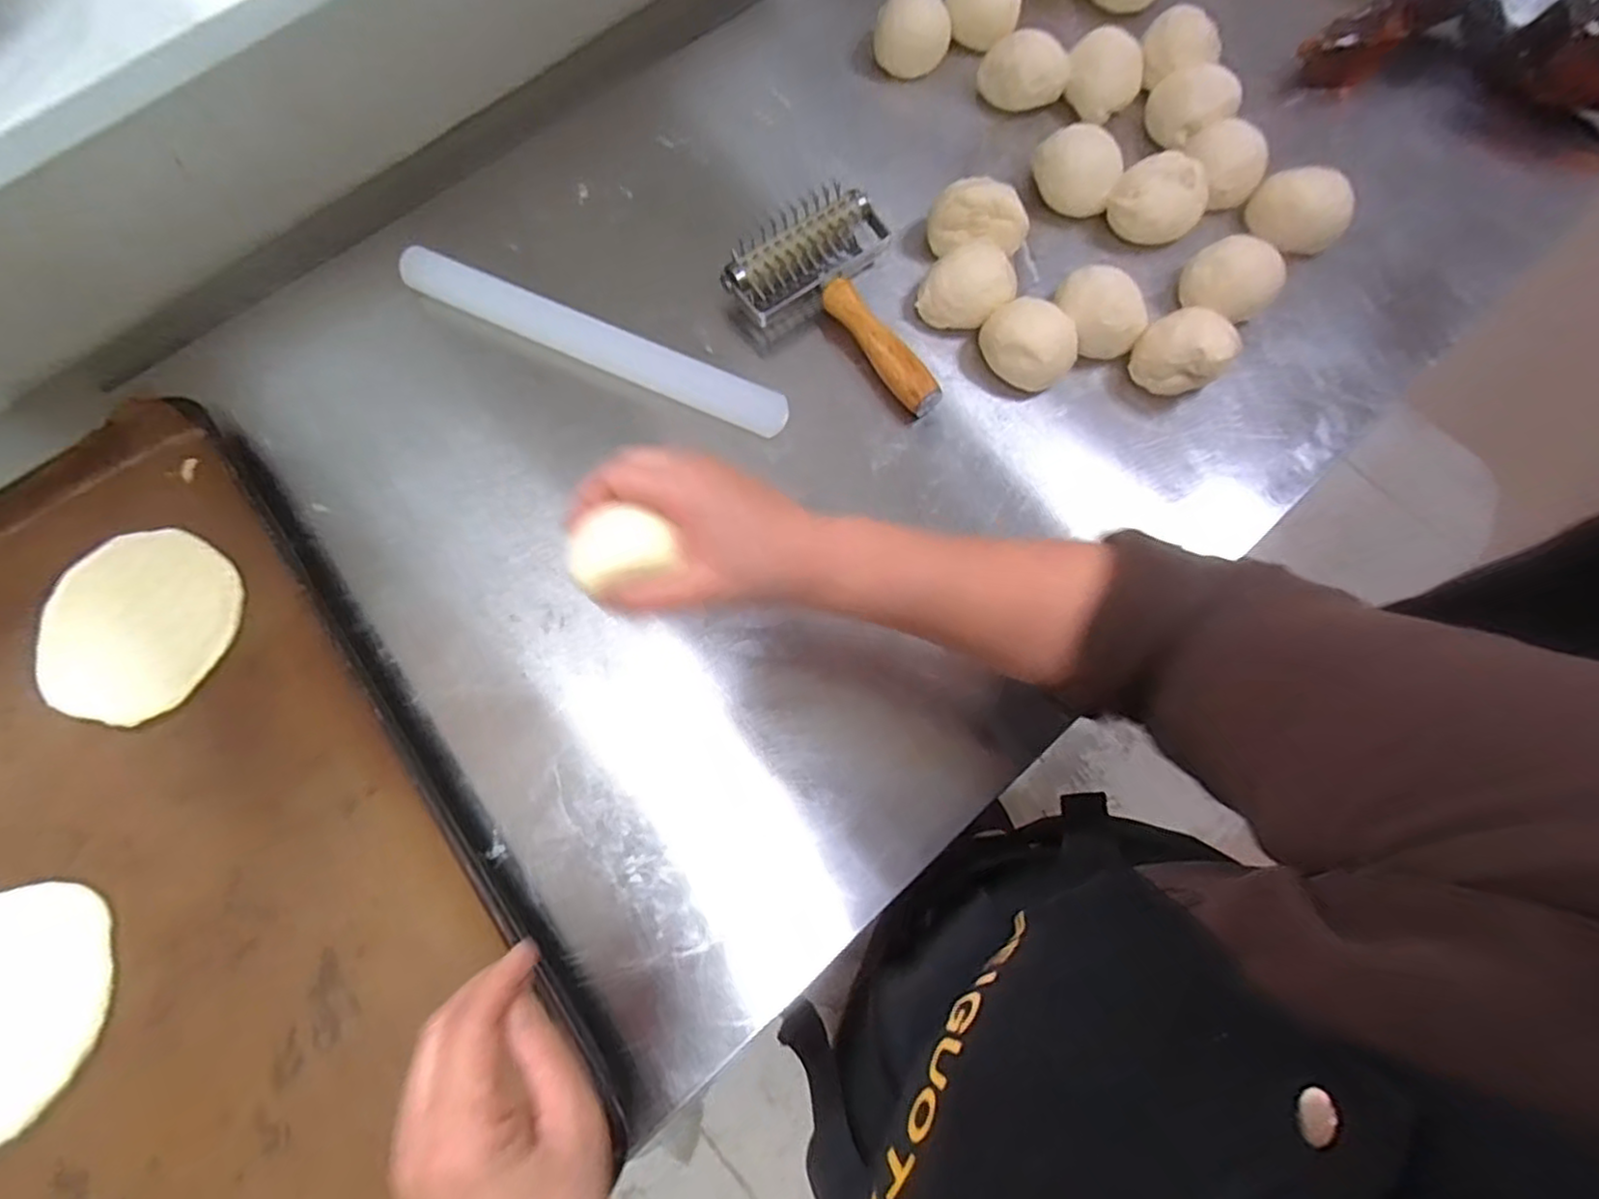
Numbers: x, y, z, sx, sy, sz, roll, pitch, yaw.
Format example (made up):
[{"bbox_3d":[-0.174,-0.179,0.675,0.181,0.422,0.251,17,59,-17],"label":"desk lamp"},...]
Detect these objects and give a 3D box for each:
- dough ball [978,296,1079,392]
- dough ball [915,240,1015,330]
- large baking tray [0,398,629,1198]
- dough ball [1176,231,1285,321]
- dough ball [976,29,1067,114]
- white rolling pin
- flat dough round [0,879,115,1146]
[{"bbox_3d":[0.169,-0.183,0.515,0.059,0.046,0.064,0,74,1],"label":"dough ball"},{"bbox_3d":[0.123,-0.229,0.523,0.062,0.052,0.053,18,75,6],"label":"dough ball"},{"bbox_3d":[-0.424,0.185,0.423,0.404,0.044,0.605,-35,79,-10],"label":"large baking tray"},{"bbox_3d":[0.320,-0.238,0.515,0.062,0.037,0.054,41,79,12],"label":"dough ball"},{"bbox_3d":[0.182,-0.427,0.577,0.068,0.044,0.056,16,75,6],"label":"dough ball"},{"bbox_3d":[-0.156,-0.193,0.530,0.315,0.028,0.030,24,76,8],"label":"white rolling pin"},{"bbox_3d":[-0.476,0.244,0.411,0.128,0.010,0.132,0,74,1],"label":"flat dough round"}]

